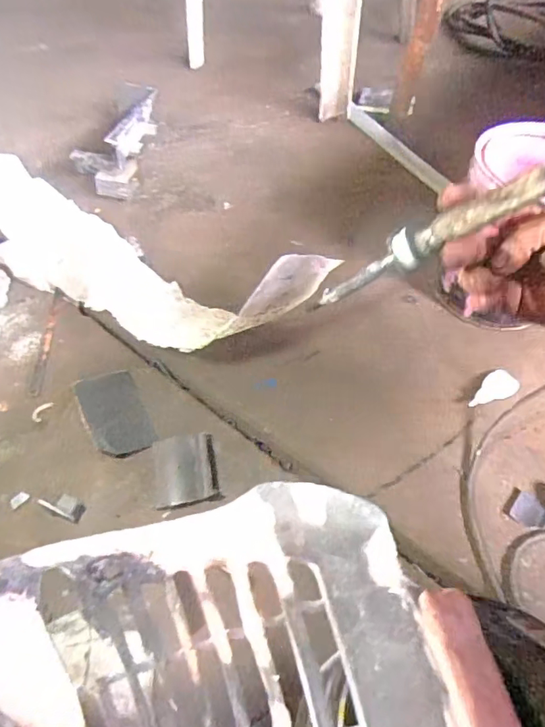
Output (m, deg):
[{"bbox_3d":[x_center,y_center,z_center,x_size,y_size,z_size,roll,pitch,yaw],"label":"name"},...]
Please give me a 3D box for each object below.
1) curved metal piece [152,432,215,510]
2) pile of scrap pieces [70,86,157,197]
[{"bbox_3d":[-0.099,0.114,0.559,0.061,0.010,0.075,-8,55,-6],"label":"curved metal piece"},{"bbox_3d":[-0.252,-0.384,0.878,0.094,0.079,0.232,12,55,8],"label":"pile of scrap pieces"}]

